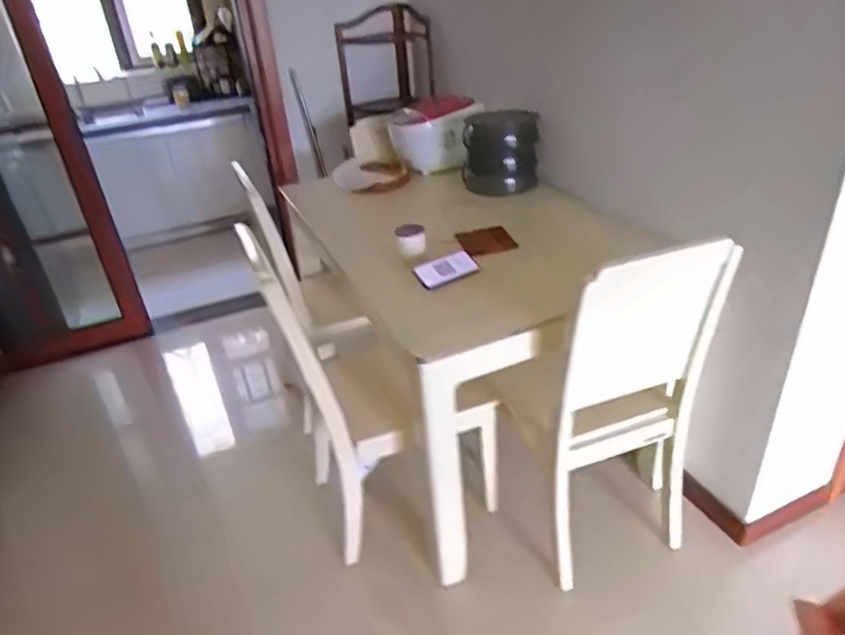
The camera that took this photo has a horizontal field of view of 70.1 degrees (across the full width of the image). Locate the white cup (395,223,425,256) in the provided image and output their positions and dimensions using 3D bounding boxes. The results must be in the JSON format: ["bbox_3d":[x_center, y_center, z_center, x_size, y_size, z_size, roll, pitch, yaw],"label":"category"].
[{"bbox_3d":[-0.029,-0.204,1.583,0.072,0.073,0.062,-7,20,0],"label":"white cup"}]

